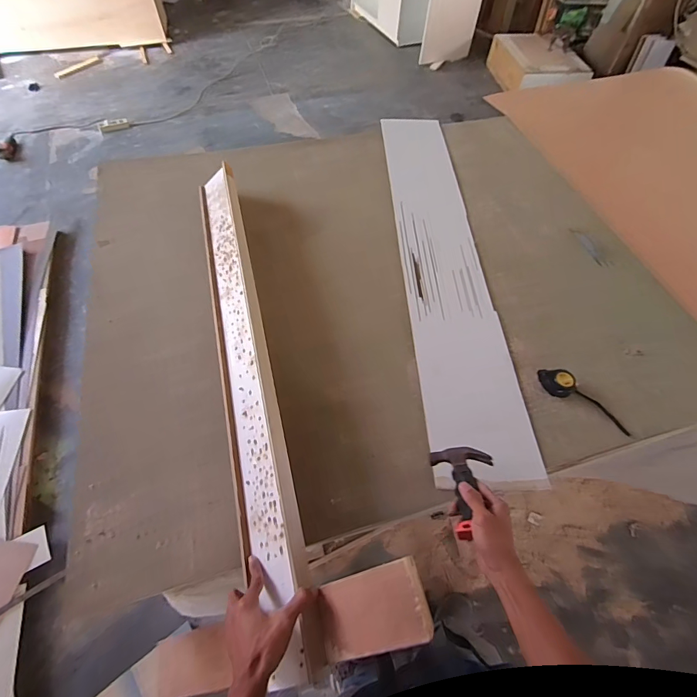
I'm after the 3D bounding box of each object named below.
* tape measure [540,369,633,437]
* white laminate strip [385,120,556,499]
[{"bbox_3d":[0.504,0.098,0.808,0.203,0.035,0.071,30,61,15],"label":"tape measure"},{"bbox_3d":[0.248,-0.271,1.034,0.214,0.019,1.233,-1,57,-2],"label":"white laminate strip"}]

